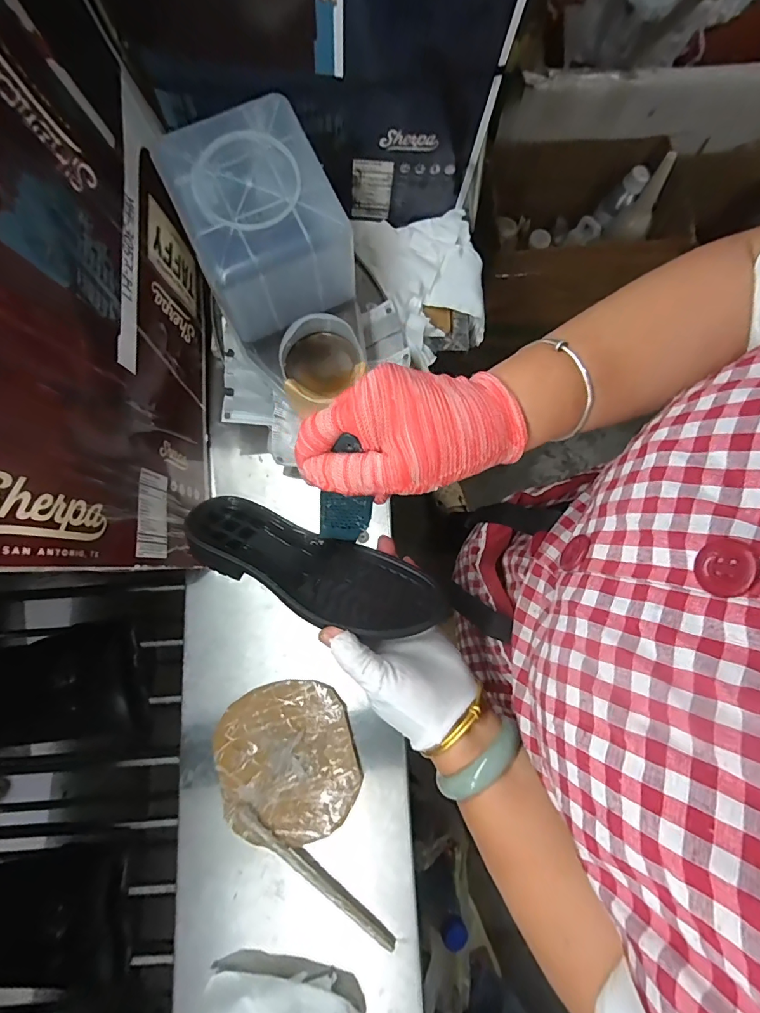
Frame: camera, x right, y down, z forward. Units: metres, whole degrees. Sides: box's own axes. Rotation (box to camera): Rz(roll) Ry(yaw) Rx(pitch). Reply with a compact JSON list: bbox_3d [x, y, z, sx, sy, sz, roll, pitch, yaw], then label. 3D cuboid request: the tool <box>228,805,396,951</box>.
[{"bbox_3d":[-0.070,0.375,0.447,0.196,0.010,0.025,37,80,7],"label":"tool"}]

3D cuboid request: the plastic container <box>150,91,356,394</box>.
[{"bbox_3d":[-0.113,-0.255,0.459,0.134,0.177,0.155,-30,79,-6],"label":"plastic container"}]

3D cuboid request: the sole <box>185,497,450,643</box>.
[{"bbox_3d":[-0.051,0.053,0.339,0.196,0.033,0.071,22,44,3],"label":"sole"}]

